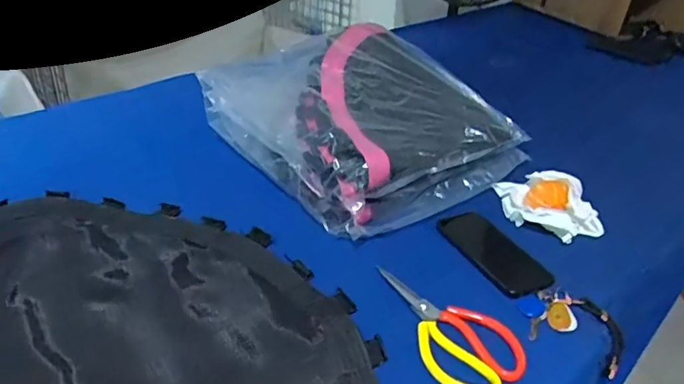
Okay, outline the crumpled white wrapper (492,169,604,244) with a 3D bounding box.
[{"bbox_3d":[0.304,0.007,0.782,0.096,0.052,0.155,-14,36,-24],"label":"crumpled white wrapper"}]

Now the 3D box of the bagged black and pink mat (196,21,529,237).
[{"bbox_3d":[0.043,-0.131,0.869,0.392,0.157,0.386,30,41,36],"label":"bagged black and pink mat"}]

